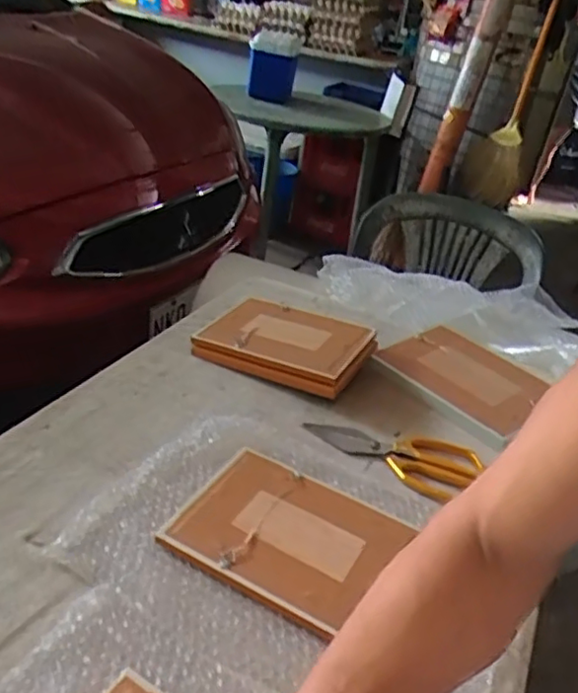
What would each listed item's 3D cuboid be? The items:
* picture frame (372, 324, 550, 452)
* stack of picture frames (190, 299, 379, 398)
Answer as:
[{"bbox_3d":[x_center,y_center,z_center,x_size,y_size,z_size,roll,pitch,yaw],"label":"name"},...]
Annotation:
[{"bbox_3d":[0.260,0.048,0.942,0.173,0.022,0.237,-23,42,-31],"label":"picture frame"},{"bbox_3d":[-0.003,-0.007,0.953,0.242,0.044,0.178,17,33,14],"label":"stack of picture frames"}]

